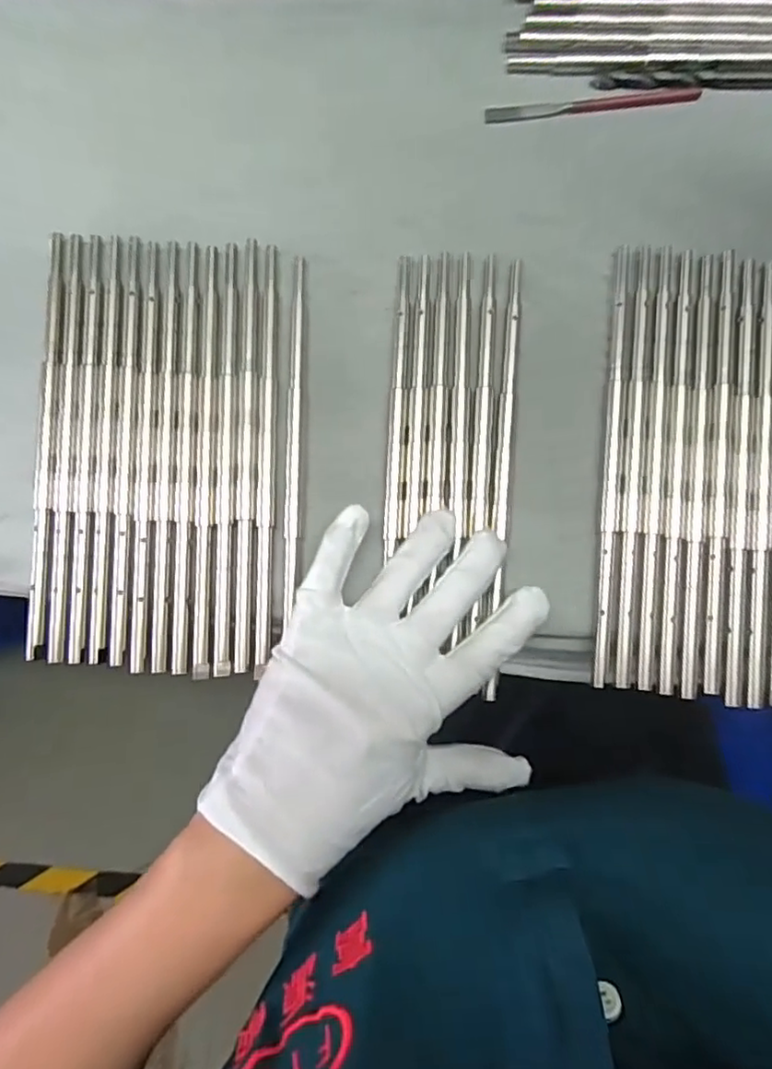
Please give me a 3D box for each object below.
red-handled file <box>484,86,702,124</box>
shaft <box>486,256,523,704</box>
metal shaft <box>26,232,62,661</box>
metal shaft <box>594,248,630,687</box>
[{"bbox_3d":[0.105,-0.219,0.313,0.107,0.005,0.008,-4,84,1],"label":"red-handled file"},{"bbox_3d":[0.058,-0.029,0.297,0.009,0.008,0.211,4,85,2],"label":"shaft"},{"bbox_3d":[-0.168,-0.046,0.303,0.010,0.004,0.208,0,84,1],"label":"metal shaft"},{"bbox_3d":[0.109,-0.036,0.292,0.007,0.004,0.209,5,84,2],"label":"metal shaft"}]

